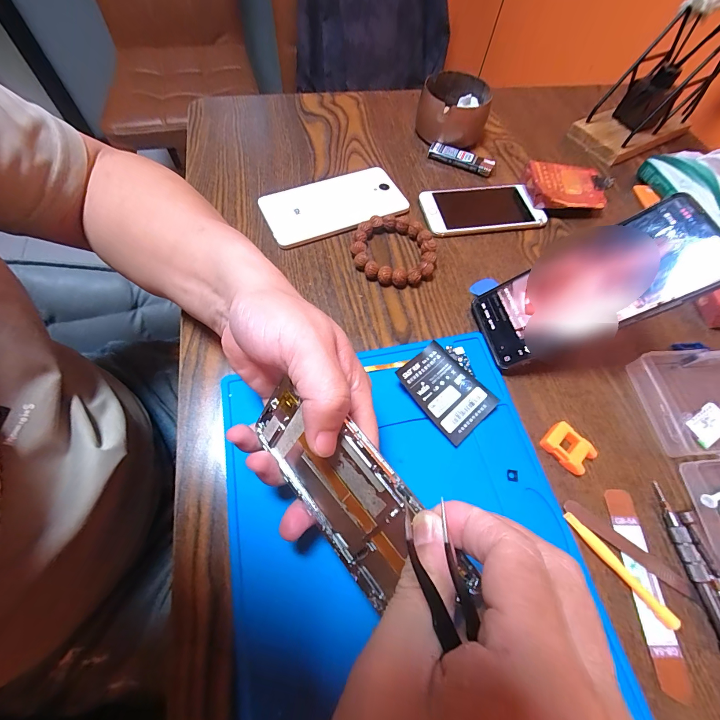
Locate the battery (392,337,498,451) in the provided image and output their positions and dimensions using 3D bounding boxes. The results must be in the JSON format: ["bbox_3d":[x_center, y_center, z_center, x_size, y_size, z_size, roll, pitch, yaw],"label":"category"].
[{"bbox_3d":[0.068,0.024,0.272,0.051,0.008,0.072,-39,74,-18],"label":"battery"}]

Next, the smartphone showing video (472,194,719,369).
[{"bbox_3d":[0.179,-0.053,0.268,0.161,0.018,0.071,-25,61,29],"label":"smartphone showing video"}]

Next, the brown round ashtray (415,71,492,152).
[{"bbox_3d":[0.117,-0.316,0.426,0.082,0.050,0.083,2,64,-3],"label":"brown round ashtray"}]

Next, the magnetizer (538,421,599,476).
[{"bbox_3d":[0.160,0.068,0.261,0.025,0.015,0.037,-37,72,-19],"label":"magnetizer"}]

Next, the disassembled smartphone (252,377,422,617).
[{"bbox_3d":[-0.015,0.065,0.186,0.120,0.069,0.005,45,33,20],"label":"disassembled smartphone"}]

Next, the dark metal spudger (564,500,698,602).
[{"bbox_3d":[0.189,0.131,0.237,0.092,0.004,0.013,36,67,13],"label":"dark metal spudger"}]

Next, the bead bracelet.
[{"bbox_3d":[0.034,-0.111,0.340,0.082,0.016,0.082,2,64,-3],"label":"bead bracelet"}]

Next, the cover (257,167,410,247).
[{"bbox_3d":[-0.026,-0.168,0.366,0.150,0.013,0.078,-18,66,-12],"label":"cover"}]

